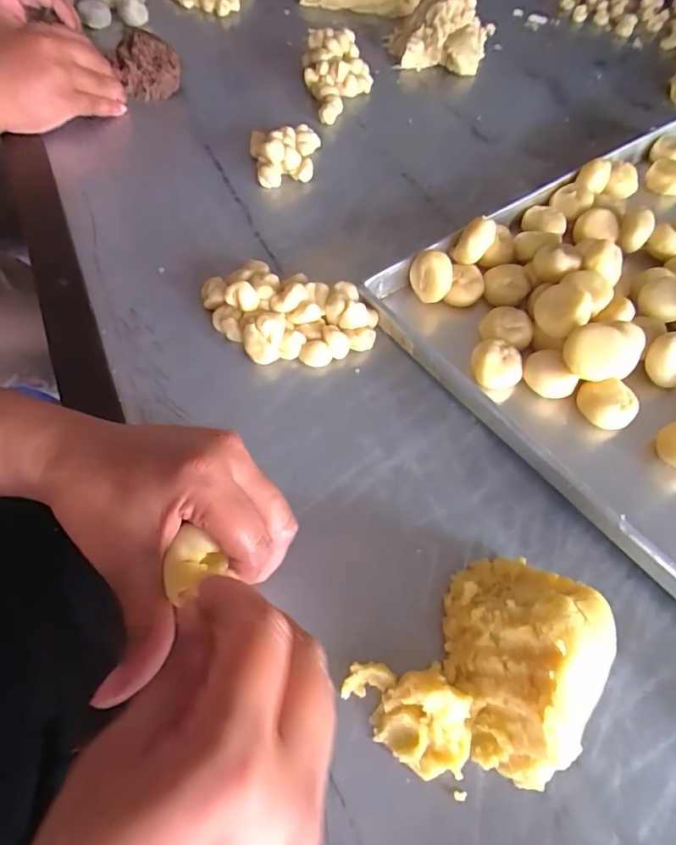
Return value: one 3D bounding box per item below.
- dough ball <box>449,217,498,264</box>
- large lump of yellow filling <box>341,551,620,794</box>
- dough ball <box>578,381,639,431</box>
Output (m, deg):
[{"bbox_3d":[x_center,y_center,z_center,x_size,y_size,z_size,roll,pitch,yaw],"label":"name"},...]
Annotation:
[{"bbox_3d":[0.114,-0.154,0.397,0.029,0.032,0.022,27,60,12],"label":"dough ball"},{"bbox_3d":[0.079,0.123,0.231,0.117,0.061,0.090,-34,66,-22],"label":"large lump of yellow filling"},{"bbox_3d":[0.193,-0.013,0.341,0.039,0.029,0.027,38,63,18],"label":"dough ball"}]

